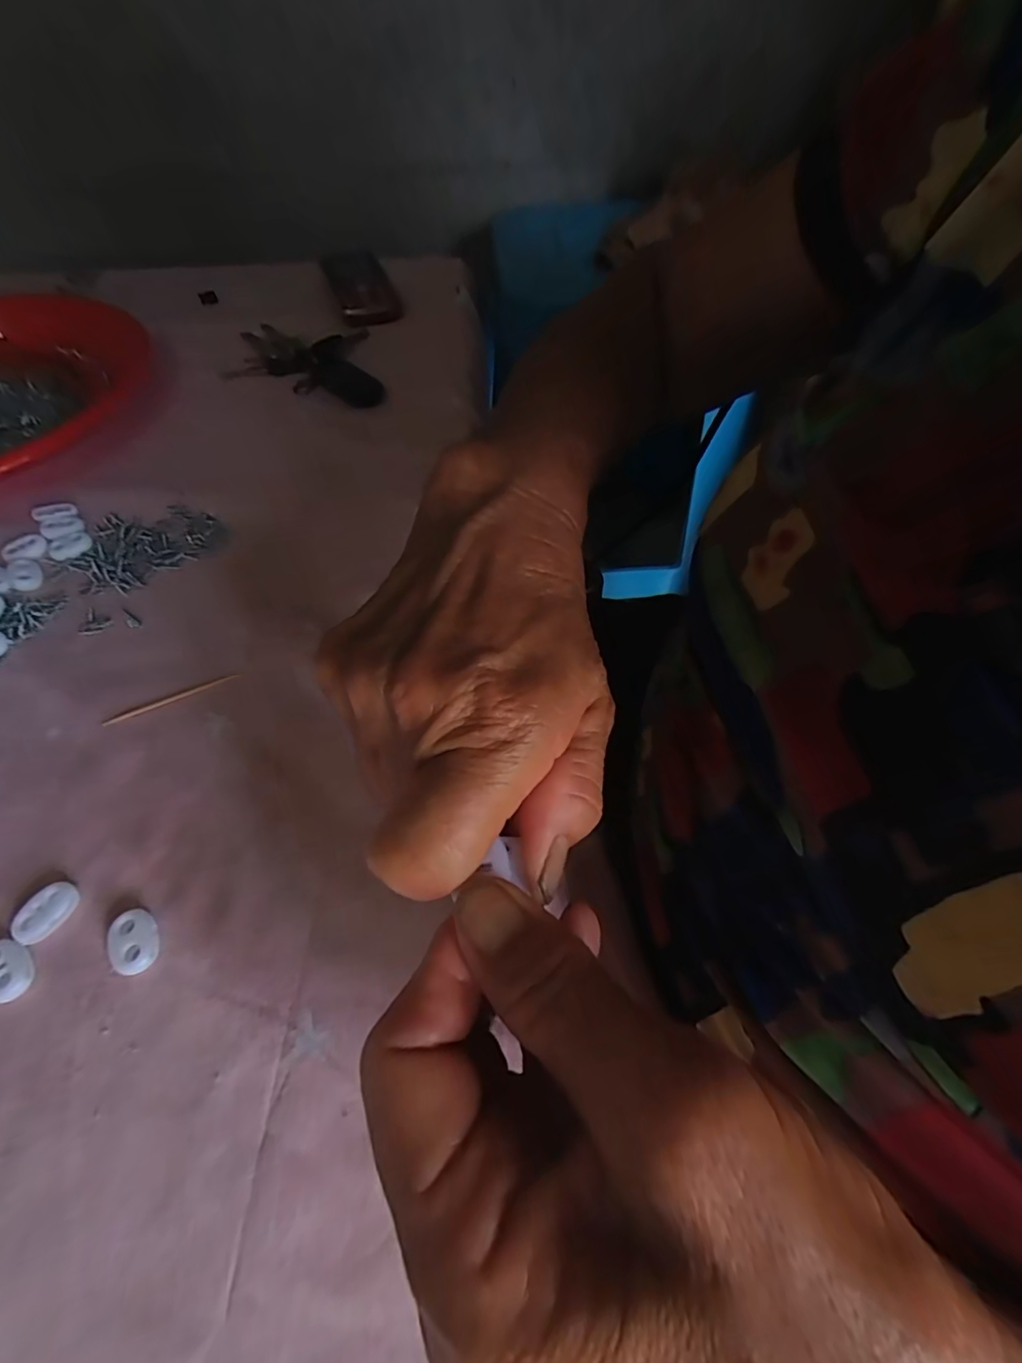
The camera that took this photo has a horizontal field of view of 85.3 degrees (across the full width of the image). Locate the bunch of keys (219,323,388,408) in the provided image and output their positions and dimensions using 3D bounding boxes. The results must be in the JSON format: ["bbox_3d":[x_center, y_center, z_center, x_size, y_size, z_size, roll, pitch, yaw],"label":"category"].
[{"bbox_3d":[-0.158,-0.255,0.432,0.126,0.015,0.114,1,56,1],"label":"bunch of keys"}]

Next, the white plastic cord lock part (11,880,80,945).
[{"bbox_3d":[-0.173,0.086,0.206,0.014,0.006,0.023,32,62,20],"label":"white plastic cord lock part"}]

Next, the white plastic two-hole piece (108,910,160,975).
[{"bbox_3d":[-0.136,0.094,0.201,0.015,0.005,0.022,-19,58,-12],"label":"white plastic two-hole piece"}]

